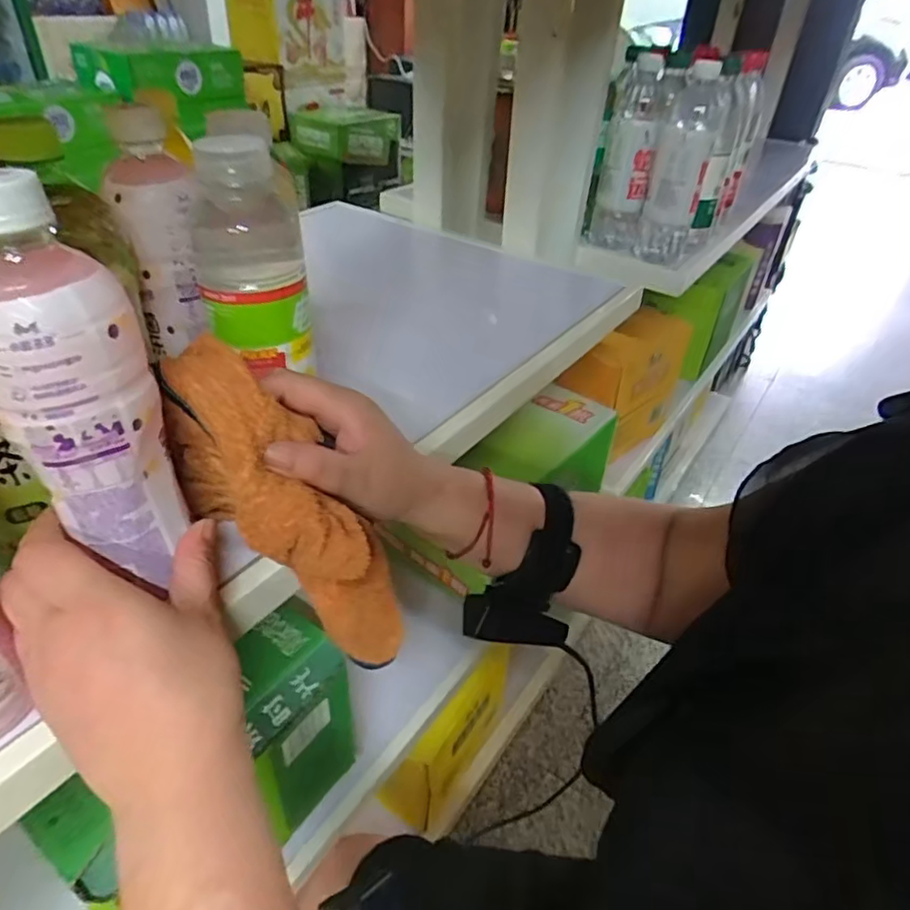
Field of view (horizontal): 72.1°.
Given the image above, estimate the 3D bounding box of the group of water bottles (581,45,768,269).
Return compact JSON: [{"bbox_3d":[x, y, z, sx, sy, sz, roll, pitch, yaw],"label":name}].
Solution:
[{"bbox_3d":[0.281,-0.398,0.837,0.160,0.223,0.224,22,41,22],"label":"group of water bottles"}]

